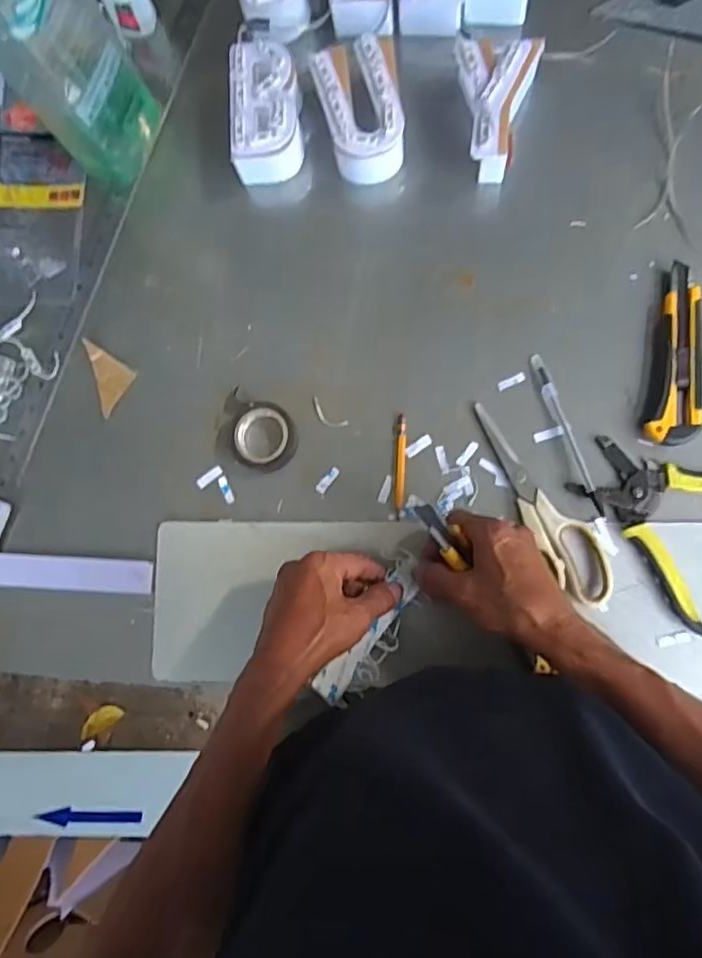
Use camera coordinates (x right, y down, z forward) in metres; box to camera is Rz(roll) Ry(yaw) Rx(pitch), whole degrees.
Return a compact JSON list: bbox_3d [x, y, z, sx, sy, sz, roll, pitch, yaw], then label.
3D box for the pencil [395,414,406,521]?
[{"bbox_3d":[0.043,-0.011,0.554,0.008,0.004,0.090,2,83,7],"label":"pencil"}]

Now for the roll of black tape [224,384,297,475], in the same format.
[{"bbox_3d":[-0.086,-0.041,0.572,0.071,0.015,0.062,17,85,8],"label":"roll of black tape"}]

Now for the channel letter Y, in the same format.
[{"bbox_3d":[0.124,-0.330,0.566,0.071,0.045,0.120,9,84,8],"label":"channel letter Y"}]

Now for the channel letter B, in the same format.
[{"bbox_3d":[-0.078,-0.340,0.591,0.064,0.045,0.118,-3,83,6],"label":"channel letter B"}]

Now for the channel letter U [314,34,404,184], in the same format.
[{"bbox_3d":[0.010,-0.336,0.580,0.074,0.049,0.114,-9,82,5],"label":"channel letter U"}]

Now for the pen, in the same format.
[{"bbox_3d":[0.184,-0.040,0.539,0.013,0.014,0.147,-18,82,4],"label":"pen"}]

